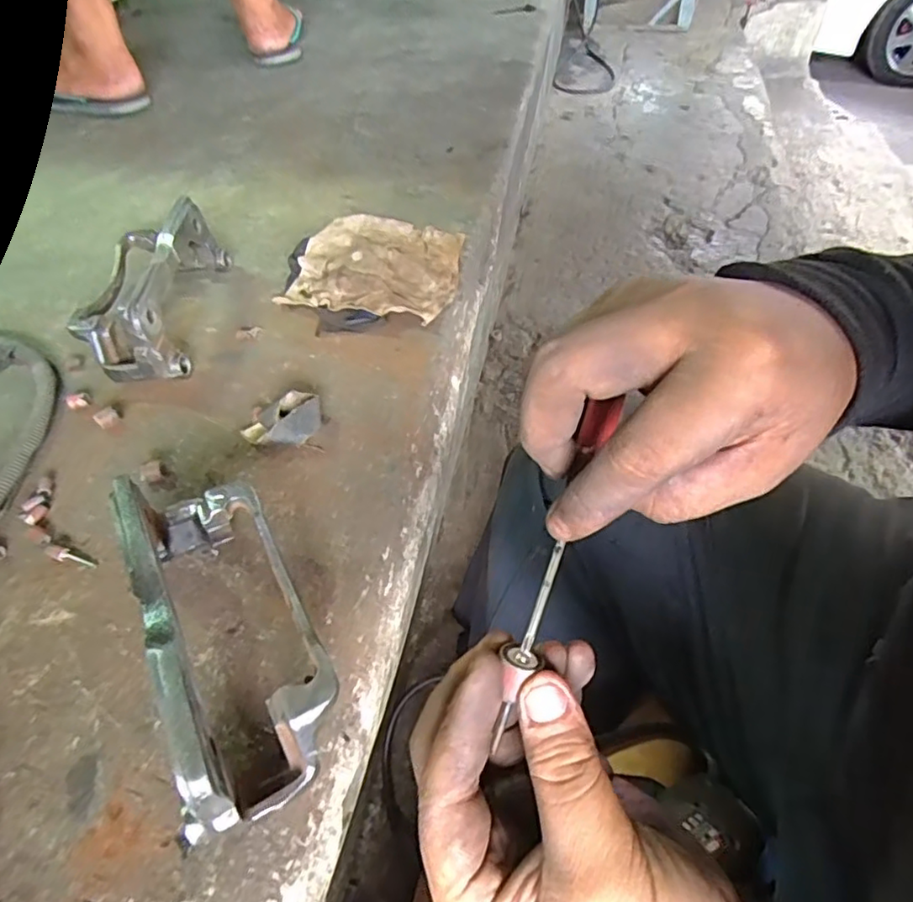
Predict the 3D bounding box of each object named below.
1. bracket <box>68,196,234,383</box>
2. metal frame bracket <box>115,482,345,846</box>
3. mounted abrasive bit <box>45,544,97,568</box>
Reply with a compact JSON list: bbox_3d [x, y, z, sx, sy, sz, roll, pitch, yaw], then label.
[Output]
[{"bbox_3d":[-0.270,-0.141,0.514,0.088,0.072,0.182,-3,50,-1],"label":"bracket"},{"bbox_3d":[-0.124,0.087,0.313,0.084,0.076,0.193,-22,52,-16],"label":"metal frame bracket"},{"bbox_3d":[-0.248,0.068,0.378,0.035,0.006,0.010,20,52,1],"label":"mounted abrasive bit"}]

